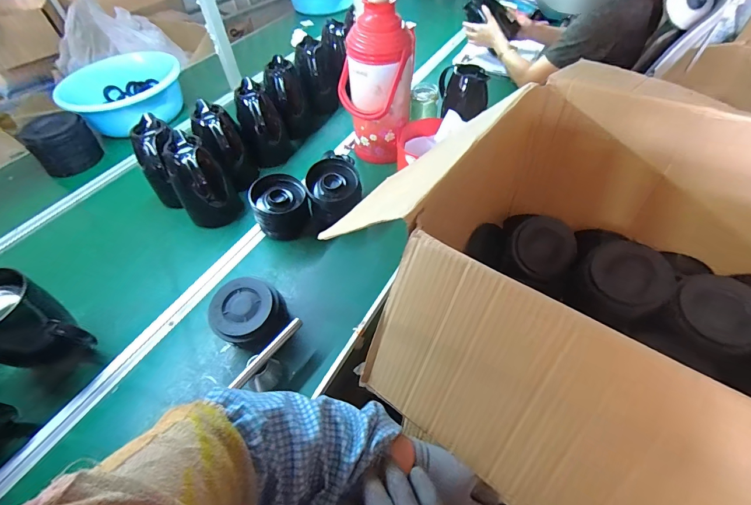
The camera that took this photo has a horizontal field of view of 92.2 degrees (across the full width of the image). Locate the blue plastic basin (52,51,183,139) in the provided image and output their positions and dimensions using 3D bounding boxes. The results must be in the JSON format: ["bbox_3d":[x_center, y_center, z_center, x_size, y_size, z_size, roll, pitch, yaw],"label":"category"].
[{"bbox_3d":[-0.817,-0.526,1.187,0.380,0.129,0.359,-3,50,3],"label":"blue plastic basin"}]

